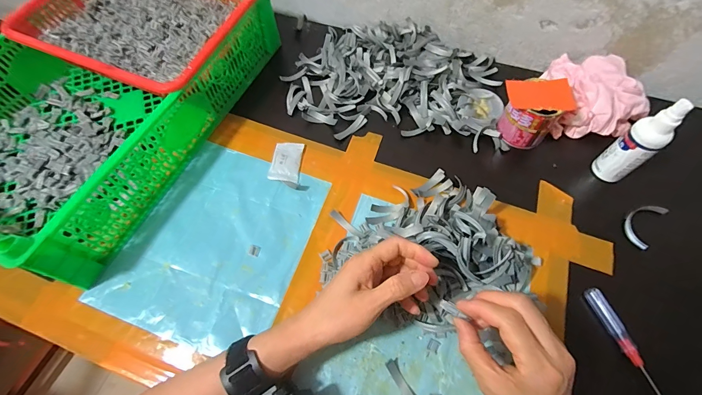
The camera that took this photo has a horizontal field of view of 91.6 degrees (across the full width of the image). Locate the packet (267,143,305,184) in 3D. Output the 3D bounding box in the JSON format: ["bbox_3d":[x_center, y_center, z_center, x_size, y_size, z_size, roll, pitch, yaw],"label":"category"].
[{"bbox_3d":[-0.088,-0.051,0.475,0.040,0.009,0.067,5,62,4],"label":"packet"}]

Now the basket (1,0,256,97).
[{"bbox_3d":[-0.300,-0.256,0.502,0.300,0.075,0.241,21,64,12],"label":"basket"}]

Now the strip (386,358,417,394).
[{"bbox_3d":[0.055,0.190,0.347,0.014,0.009,0.052,-29,65,-14],"label":"strip"}]

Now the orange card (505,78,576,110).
[{"bbox_3d":[0.242,-0.130,0.433,0.077,0.010,0.048,-4,68,1],"label":"orange card"}]

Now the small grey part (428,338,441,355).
[{"bbox_3d":[0.089,0.159,0.365,0.012,0.004,0.013,26,65,14],"label":"small grey part"}]

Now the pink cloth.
[{"bbox_3d":[0.348,-0.147,0.486,0.130,0.054,0.122,-1,62,1],"label":"pink cloth"}]

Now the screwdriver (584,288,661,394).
[{"bbox_3d":[0.291,0.154,0.365,0.018,0.016,0.115,-19,63,-9],"label":"screwdriver"}]

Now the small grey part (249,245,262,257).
[{"bbox_3d":[-0.118,0.065,0.417,0.014,0.004,0.013,17,64,10],"label":"small grey part"}]

